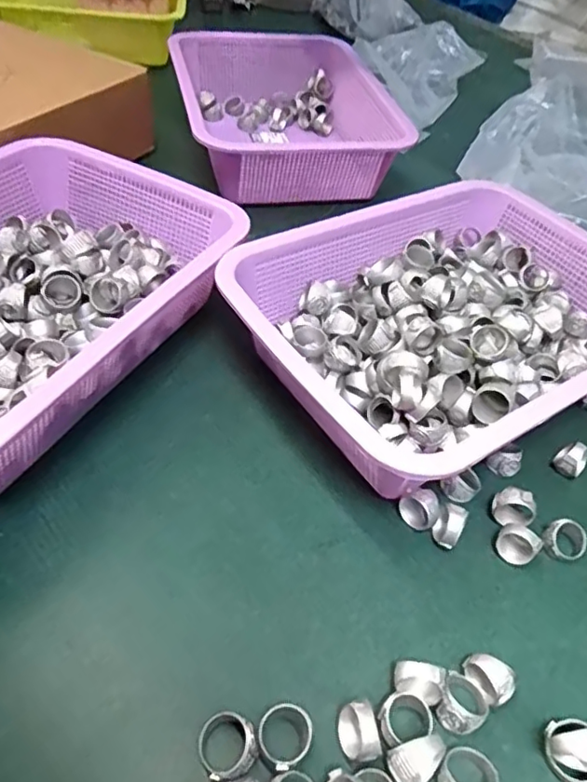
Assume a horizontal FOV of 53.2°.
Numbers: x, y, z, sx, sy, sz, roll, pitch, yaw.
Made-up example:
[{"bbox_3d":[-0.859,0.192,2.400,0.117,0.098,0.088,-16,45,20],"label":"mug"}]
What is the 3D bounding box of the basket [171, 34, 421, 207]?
[{"bbox_3d":[-0.011,-0.314,0.665,0.223,0.080,0.281,-7,50,-12],"label":"basket"}]

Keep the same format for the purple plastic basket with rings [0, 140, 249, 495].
[{"bbox_3d":[-0.185,-0.062,0.407,0.215,0.091,0.305,26,51,16],"label":"purple plastic basket with rings"}]

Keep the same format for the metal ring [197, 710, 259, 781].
[{"bbox_3d":[-0.031,0.163,0.270,0.025,0.015,0.028,-23,55,-24],"label":"metal ring"}]

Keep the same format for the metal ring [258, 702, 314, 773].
[{"bbox_3d":[-0.004,0.162,0.274,0.025,0.019,0.025,3,48,-4],"label":"metal ring"}]

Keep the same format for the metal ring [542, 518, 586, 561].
[{"bbox_3d":[0.169,0.092,0.364,0.023,0.015,0.024,3,48,-4],"label":"metal ring"}]

